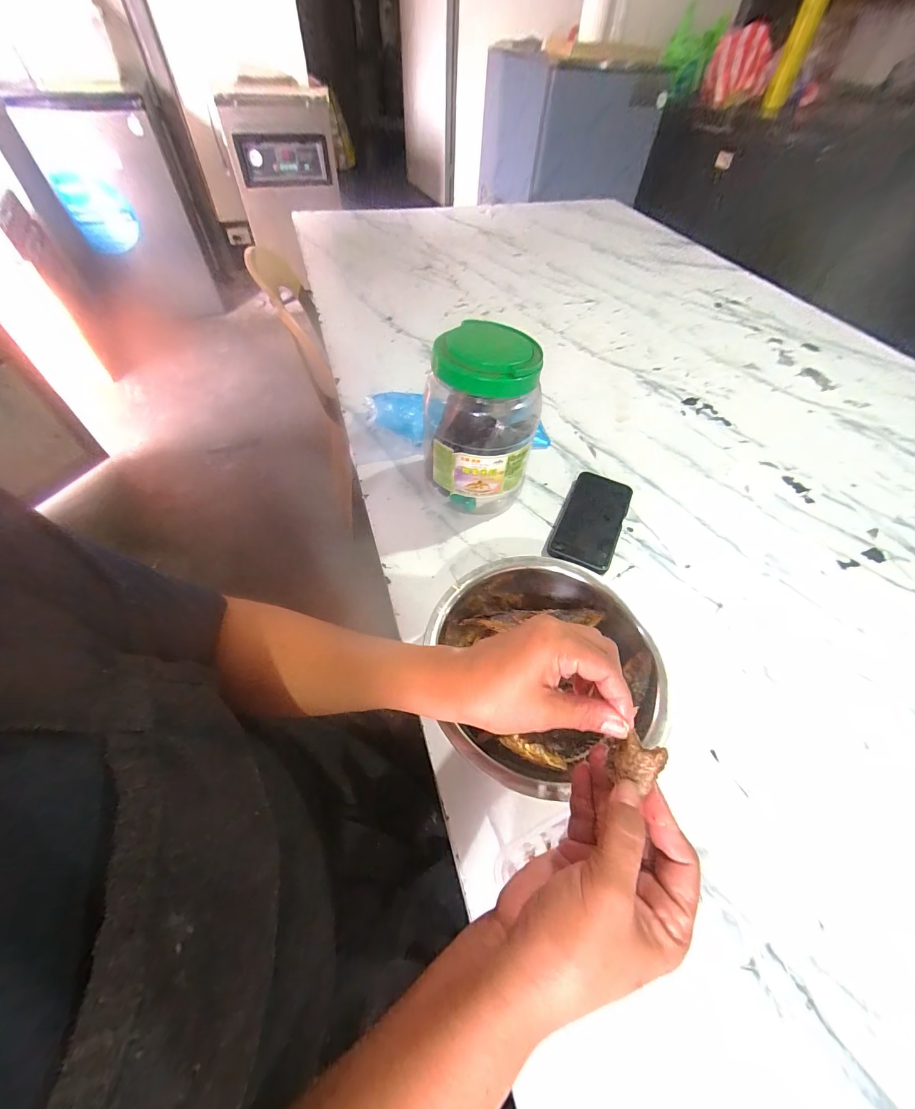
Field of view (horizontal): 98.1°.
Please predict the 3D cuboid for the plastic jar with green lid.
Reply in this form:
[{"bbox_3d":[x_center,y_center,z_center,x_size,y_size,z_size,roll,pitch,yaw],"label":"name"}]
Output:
[{"bbox_3d":[0.027,-0.163,0.503,0.124,0.198,0.134,1,53,-2],"label":"plastic jar with green lid"}]

